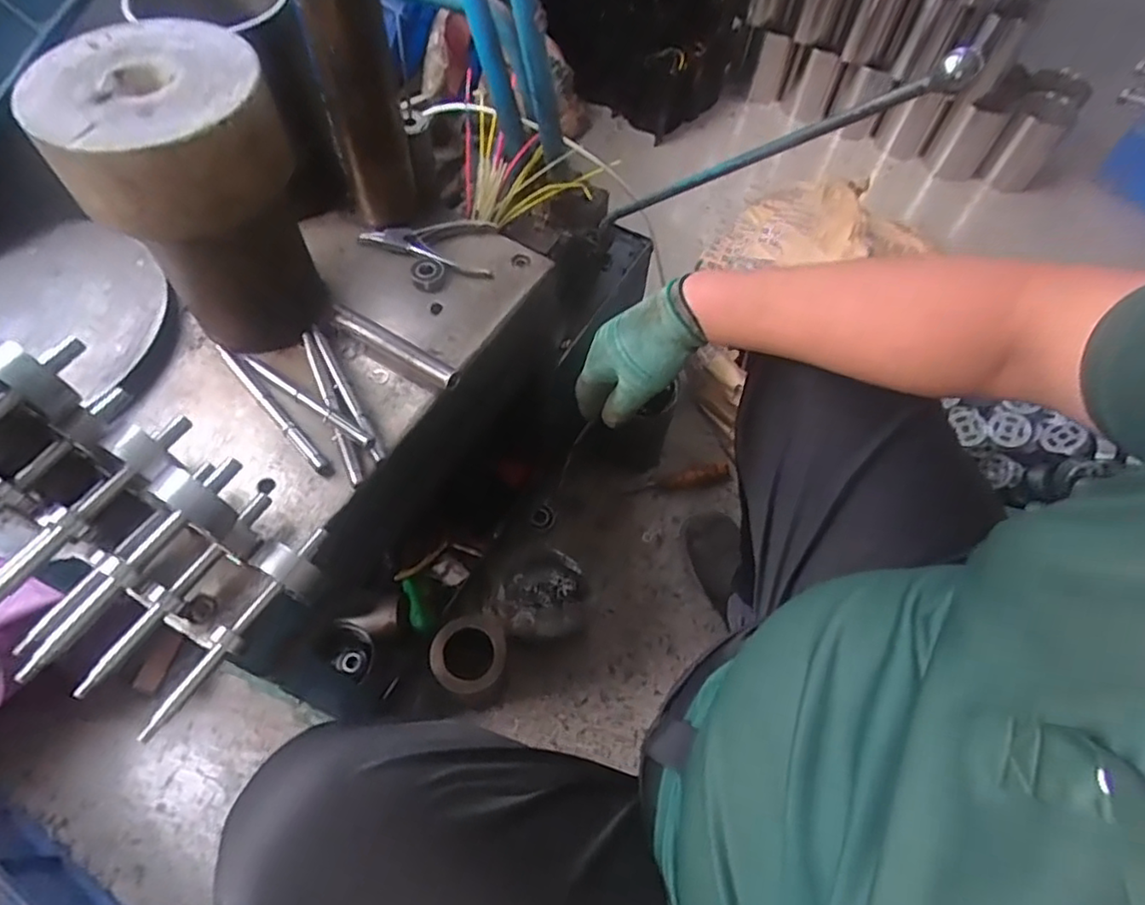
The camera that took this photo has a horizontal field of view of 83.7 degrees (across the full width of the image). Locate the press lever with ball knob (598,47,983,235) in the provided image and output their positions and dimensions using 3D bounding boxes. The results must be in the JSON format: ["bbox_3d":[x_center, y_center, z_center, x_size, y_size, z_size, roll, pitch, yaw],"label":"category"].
[{"bbox_3d":[0.153,-0.271,0.604,0.031,0.435,0.025,-42,114,-23],"label":"press lever with ball knob"}]

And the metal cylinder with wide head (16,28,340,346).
[{"bbox_3d":[-0.282,-0.186,0.505,0.140,0.215,0.140,39,66,19],"label":"metal cylinder with wide head"}]

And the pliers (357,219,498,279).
[{"bbox_3d":[-0.146,-0.205,0.647,0.133,0.017,0.065,-6,60,-6],"label":"pliers"}]

